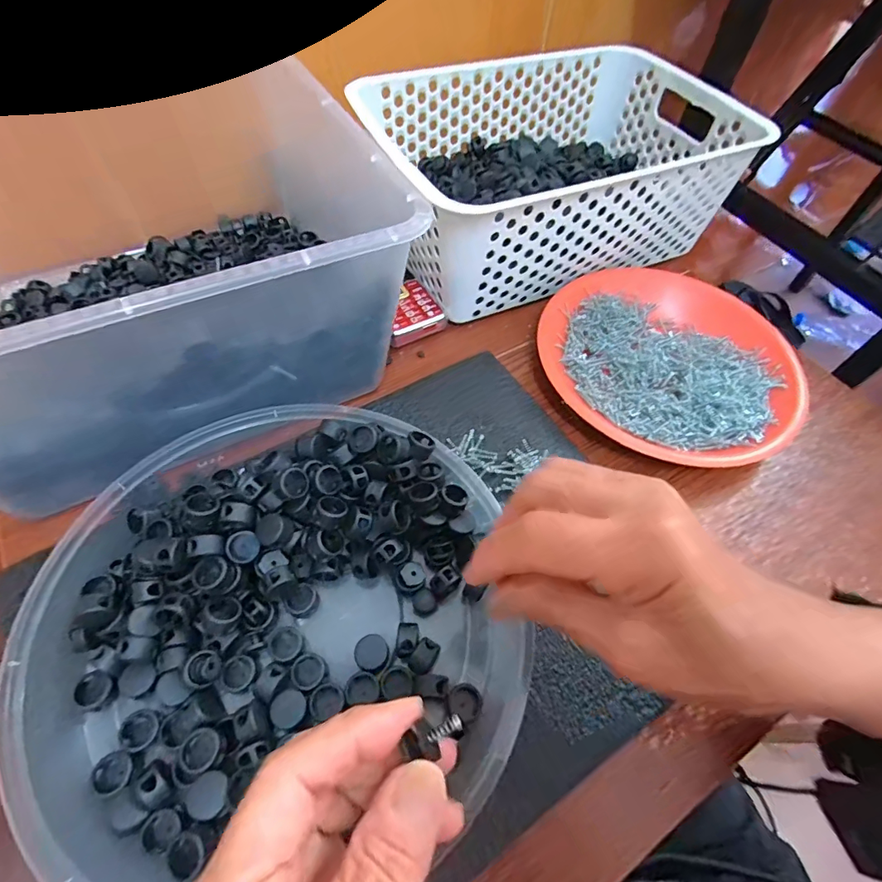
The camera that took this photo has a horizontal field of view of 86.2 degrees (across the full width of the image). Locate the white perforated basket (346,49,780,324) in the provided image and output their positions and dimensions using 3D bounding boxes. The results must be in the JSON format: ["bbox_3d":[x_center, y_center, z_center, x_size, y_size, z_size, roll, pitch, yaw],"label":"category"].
[{"bbox_3d":[0.091,-0.239,0.420,0.297,0.098,0.206,-23,62,-17],"label":"white perforated basket"}]

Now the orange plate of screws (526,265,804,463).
[{"bbox_3d":[0.173,-0.061,0.367,0.189,0.030,0.179,2,58,-3],"label":"orange plate of screws"}]

